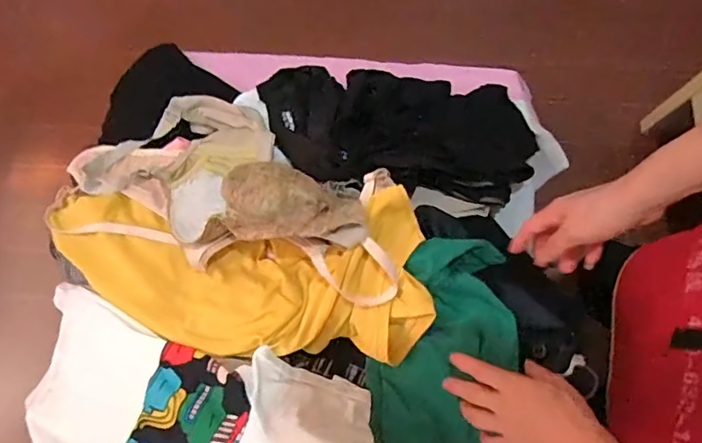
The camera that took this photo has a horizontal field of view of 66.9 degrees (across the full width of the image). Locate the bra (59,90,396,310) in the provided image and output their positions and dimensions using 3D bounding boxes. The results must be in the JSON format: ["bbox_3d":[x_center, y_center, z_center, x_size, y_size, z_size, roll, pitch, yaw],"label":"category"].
[{"bbox_3d":[-0.136,-0.037,0.609,0.414,0.090,0.209,19,75,26],"label":"bra"}]

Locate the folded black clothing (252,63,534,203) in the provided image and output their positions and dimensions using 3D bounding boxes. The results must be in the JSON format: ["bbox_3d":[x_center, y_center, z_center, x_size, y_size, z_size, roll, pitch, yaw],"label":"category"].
[{"bbox_3d":[0.053,-0.121,0.657,0.344,0.093,0.168,6,75,2],"label":"folded black clothing"}]

